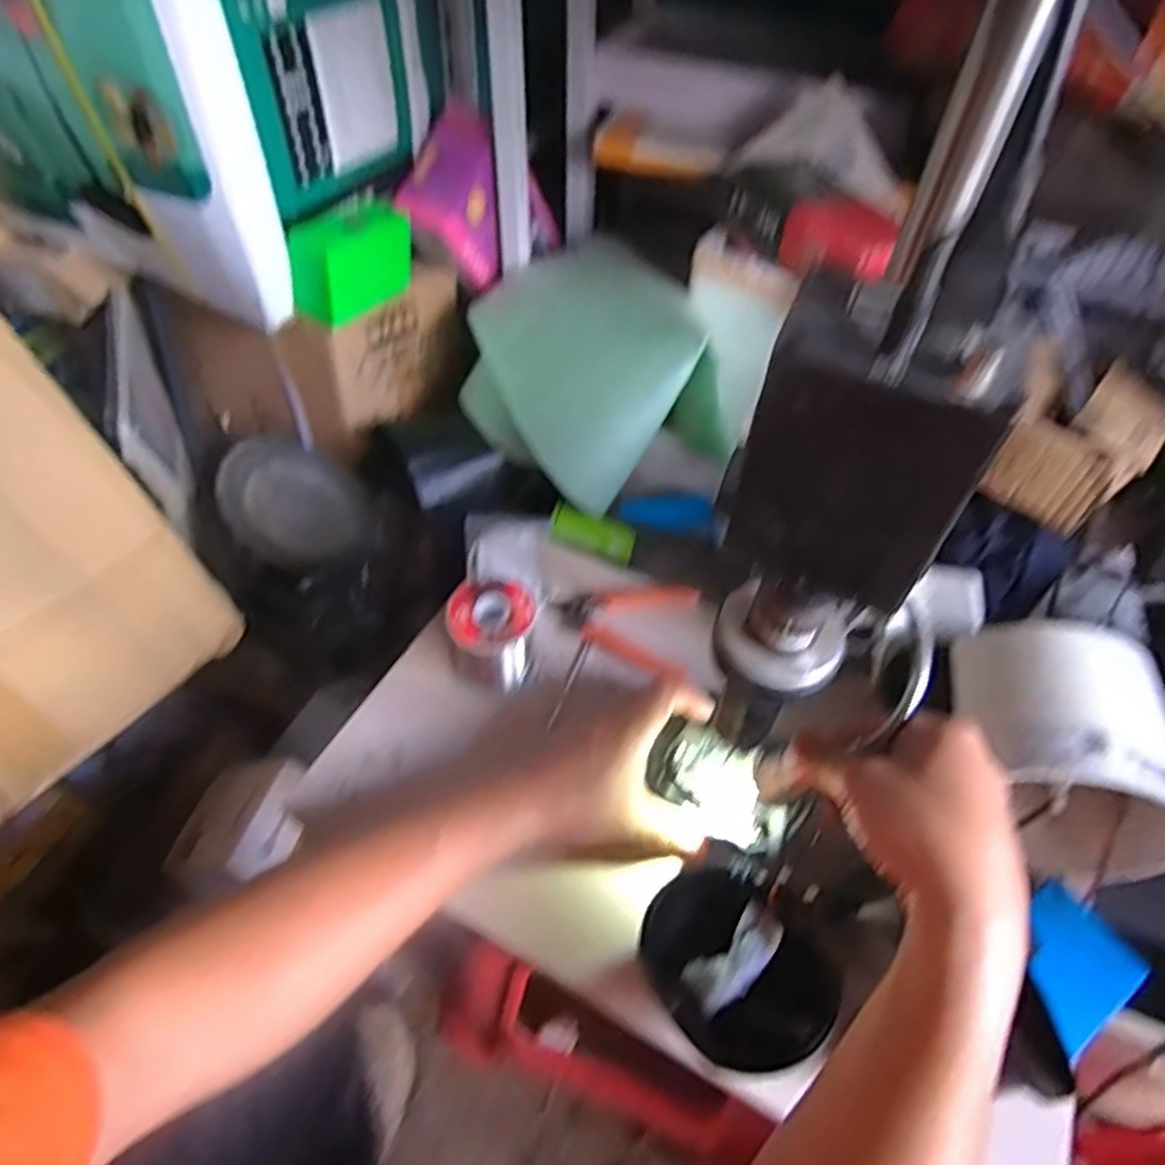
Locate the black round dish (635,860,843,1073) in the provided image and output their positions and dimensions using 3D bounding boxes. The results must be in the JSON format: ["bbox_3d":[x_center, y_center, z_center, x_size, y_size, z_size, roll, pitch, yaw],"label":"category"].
[{"bbox_3d":[0.083,0.211,0.400,0.086,0.032,0.103,-32,58,-26],"label":"black round dish"}]

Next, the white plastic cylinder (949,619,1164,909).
[{"bbox_3d":[0.286,0.107,0.449,0.132,0.130,0.103,12,50,8],"label":"white plastic cylinder"}]

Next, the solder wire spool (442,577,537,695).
[{"bbox_3d":[-0.067,0.041,0.540,0.060,0.065,0.056,1,50,-1],"label":"solder wire spool"}]

